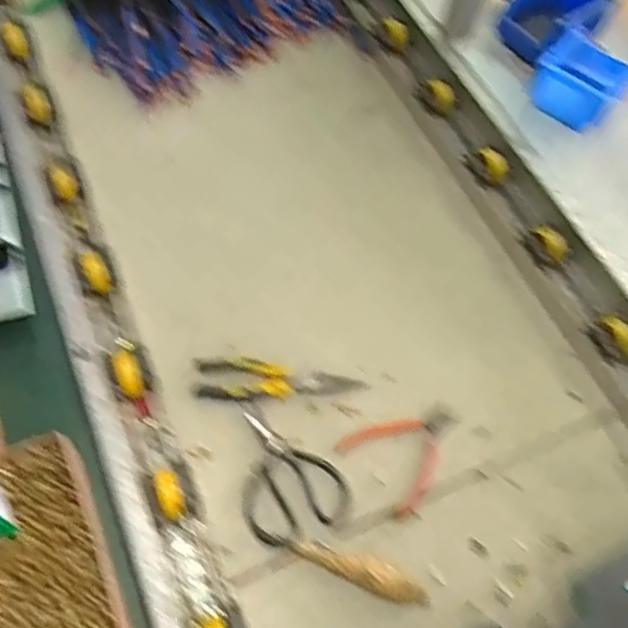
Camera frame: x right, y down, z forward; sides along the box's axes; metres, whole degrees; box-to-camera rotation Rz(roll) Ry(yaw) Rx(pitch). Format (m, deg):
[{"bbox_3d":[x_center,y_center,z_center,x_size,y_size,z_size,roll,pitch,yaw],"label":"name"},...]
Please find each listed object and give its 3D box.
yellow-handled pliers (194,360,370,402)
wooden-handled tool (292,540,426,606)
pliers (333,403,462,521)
[{"bbox_3d":[-0.038,0.077,0.778,0.193,0.013,0.046,1,60,-8],"label":"yellow-handled pliers"},{"bbox_3d":[0.046,0.257,0.673,0.142,0.022,0.031,22,59,5],"label":"wooden-handled tool"},{"bbox_3d":[0.110,0.148,0.754,0.135,0.012,0.105,-33,69,-24],"label":"pliers"}]

